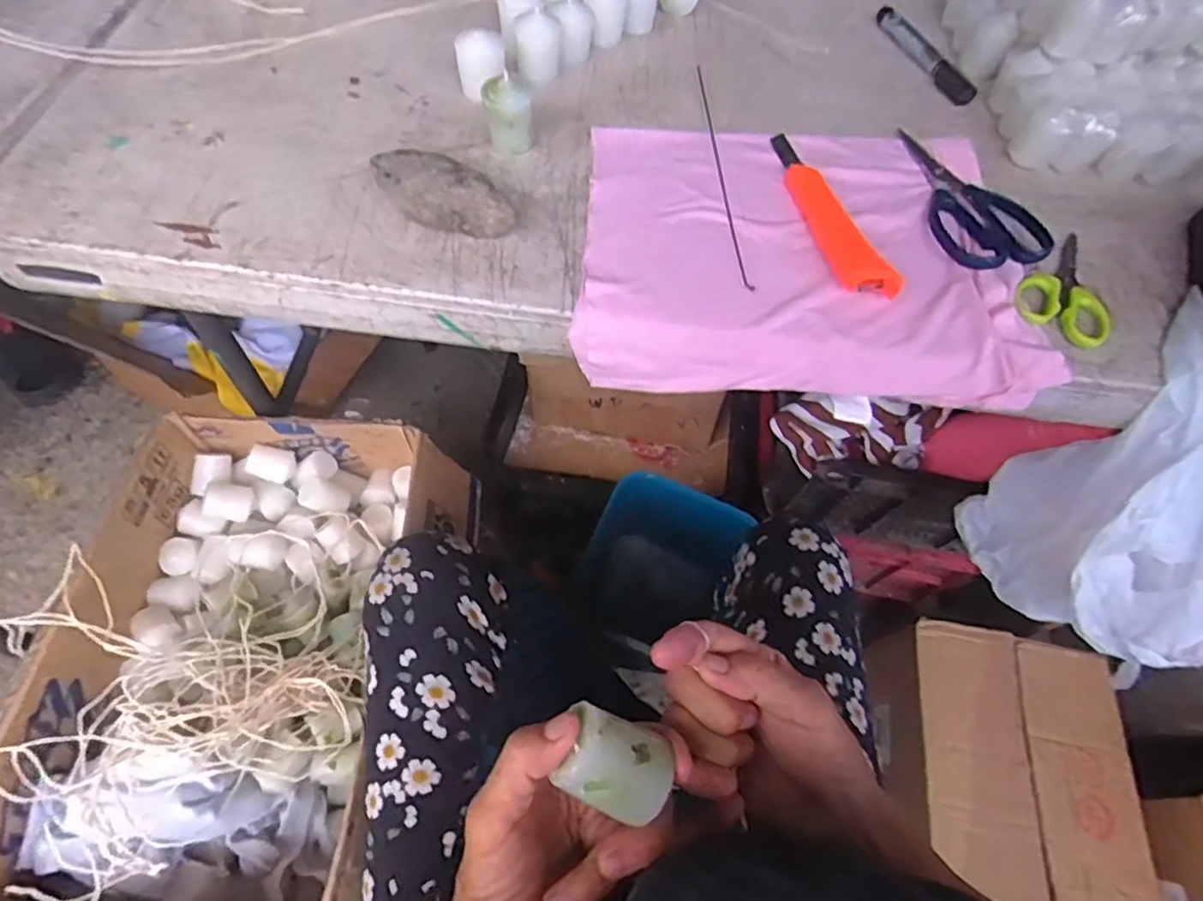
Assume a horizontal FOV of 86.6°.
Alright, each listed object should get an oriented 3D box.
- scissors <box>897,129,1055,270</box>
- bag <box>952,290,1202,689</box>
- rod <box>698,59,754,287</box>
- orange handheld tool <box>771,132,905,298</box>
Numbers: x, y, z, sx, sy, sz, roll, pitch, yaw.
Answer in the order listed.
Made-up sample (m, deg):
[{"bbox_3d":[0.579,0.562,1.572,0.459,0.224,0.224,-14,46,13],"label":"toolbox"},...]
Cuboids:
[{"bbox_3d":[0.273,-0.204,0.497,0.078,0.016,0.162,-15,62,-12],"label":"scissors"},{"bbox_3d":[0.454,0.053,0.482,0.223,0.245,0.183,7,60,-2],"label":"bag"},{"bbox_3d":[0.094,-0.230,0.510,0.010,0.006,0.269,-2,59,-5],"label":"rod"},{"bbox_3d":[0.164,-0.185,0.476,0.032,0.020,0.184,-11,61,-10],"label":"orange handheld tool"}]

